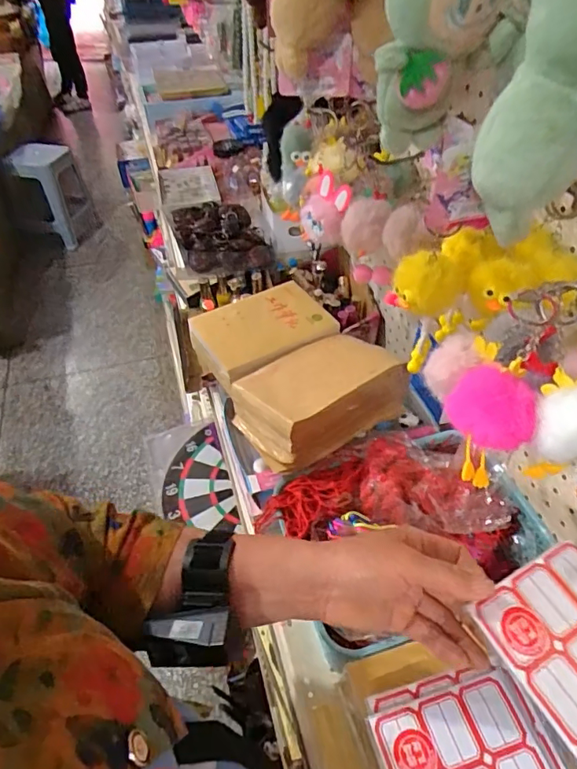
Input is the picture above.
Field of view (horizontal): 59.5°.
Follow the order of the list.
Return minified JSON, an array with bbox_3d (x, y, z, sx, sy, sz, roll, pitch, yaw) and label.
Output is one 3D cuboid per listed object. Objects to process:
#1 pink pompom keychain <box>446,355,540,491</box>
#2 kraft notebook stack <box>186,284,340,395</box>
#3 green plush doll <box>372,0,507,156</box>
[{"bbox_3d":[0.137,0.024,0.351,0.053,0.058,0.070,10,46,11],"label":"pink pompom keychain"},{"bbox_3d":[-0.036,-0.074,0.706,0.181,0.036,0.135,-26,50,-23],"label":"kraft notebook stack"},{"bbox_3d":[0.098,-0.229,0.333,0.070,0.152,0.054,15,47,15],"label":"green plush doll"}]

